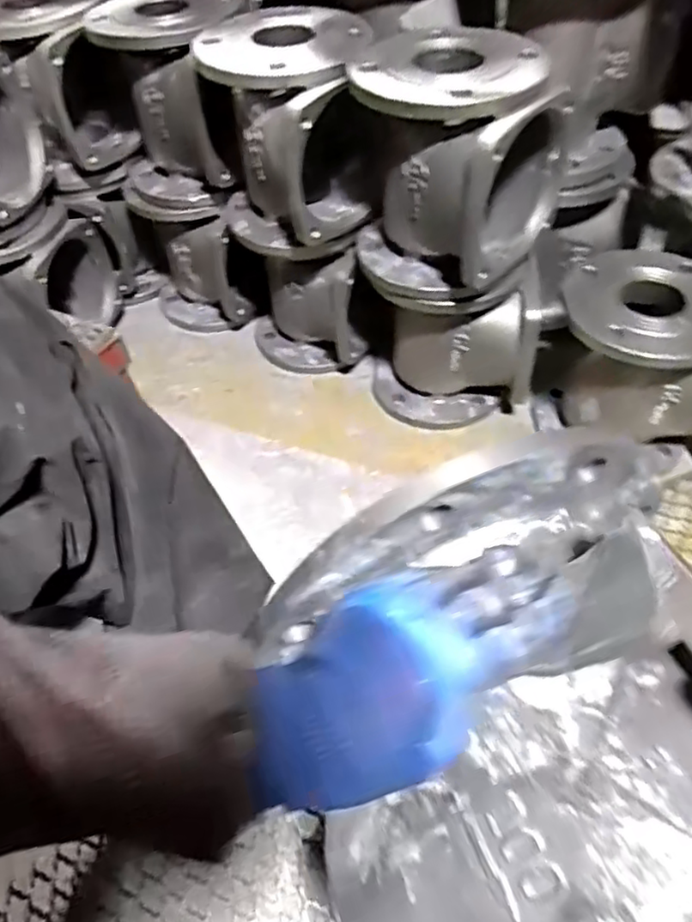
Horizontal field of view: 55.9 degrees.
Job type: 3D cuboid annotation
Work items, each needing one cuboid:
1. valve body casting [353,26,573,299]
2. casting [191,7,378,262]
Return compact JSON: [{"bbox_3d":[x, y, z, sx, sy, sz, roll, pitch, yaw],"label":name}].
[{"bbox_3d":[0.106,-0.292,0.652,0.177,0.198,0.158,28,58,25],"label":"valve body casting"},{"bbox_3d":[-0.054,-0.342,0.712,0.174,0.203,0.188,-9,50,-3],"label":"casting"}]

